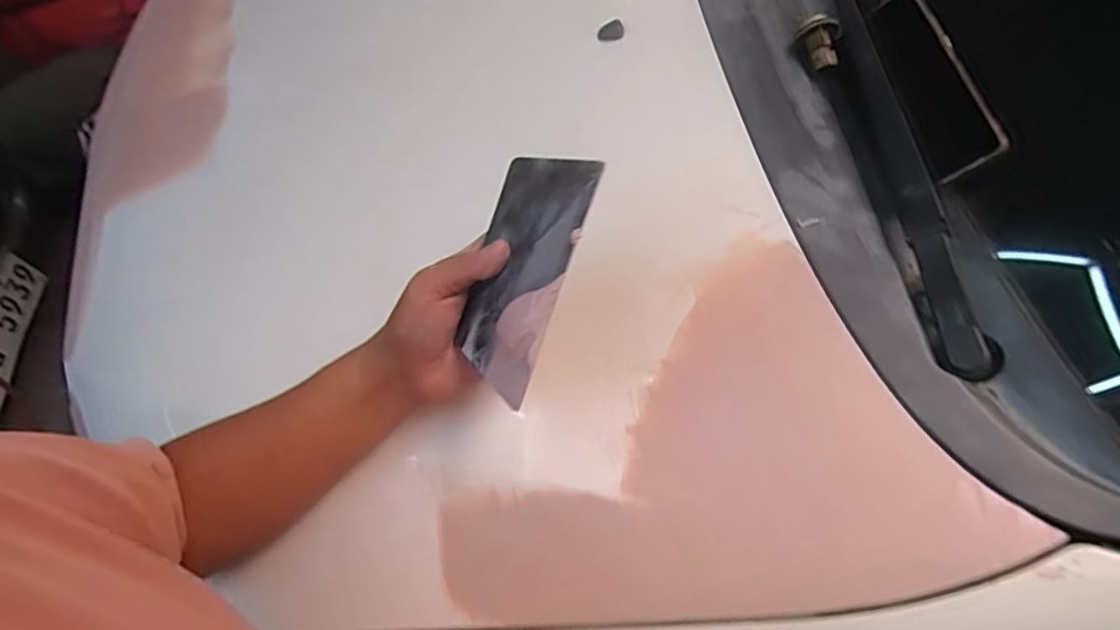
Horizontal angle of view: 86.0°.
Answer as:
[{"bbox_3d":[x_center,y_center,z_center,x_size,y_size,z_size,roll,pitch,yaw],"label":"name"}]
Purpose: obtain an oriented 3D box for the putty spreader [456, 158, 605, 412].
[{"bbox_3d":[-0.026,-0.026,0.357,0.093,0.011,0.138,22,96,54],"label":"putty spreader"}]

